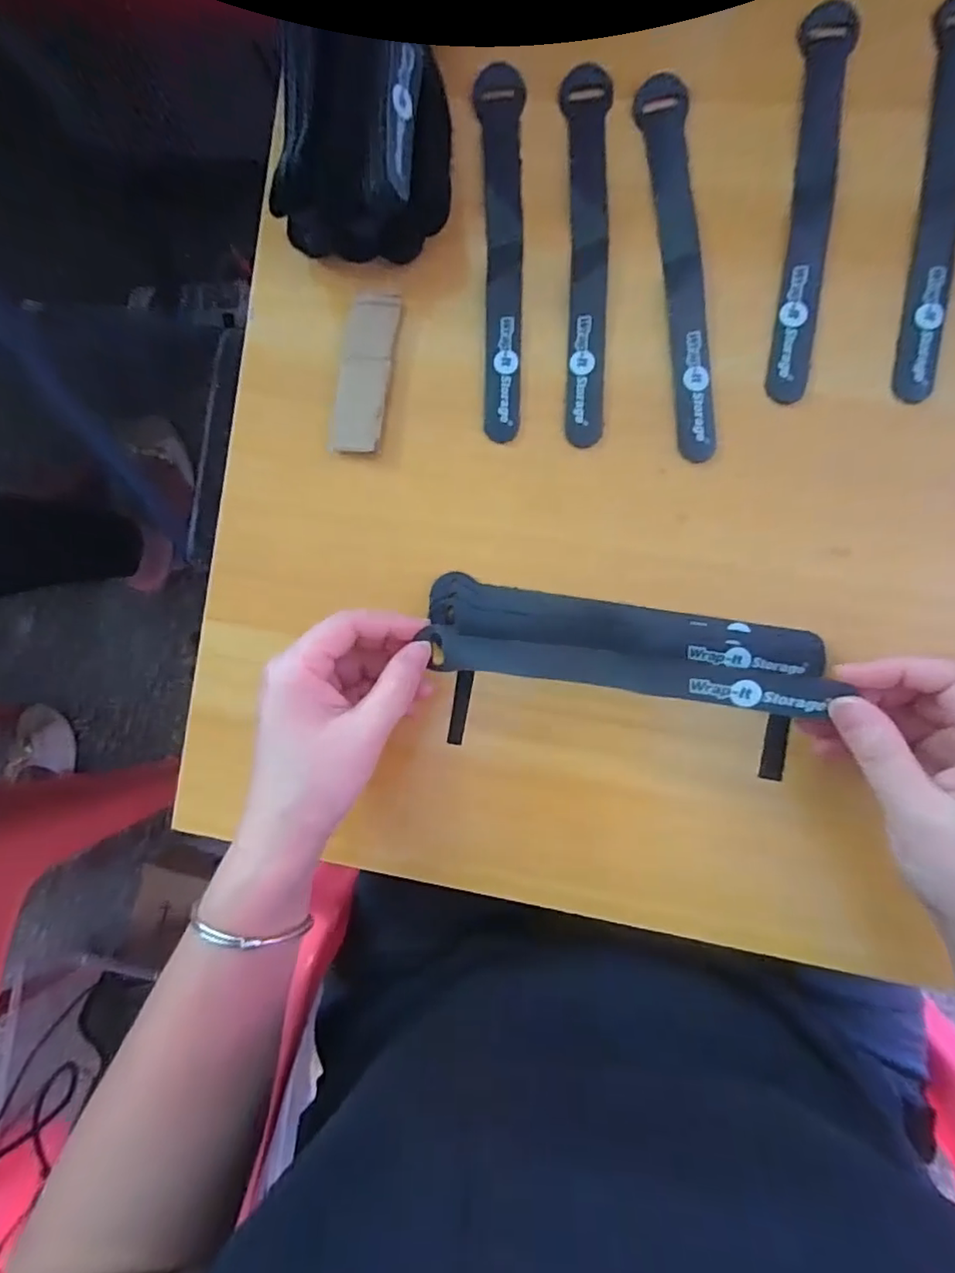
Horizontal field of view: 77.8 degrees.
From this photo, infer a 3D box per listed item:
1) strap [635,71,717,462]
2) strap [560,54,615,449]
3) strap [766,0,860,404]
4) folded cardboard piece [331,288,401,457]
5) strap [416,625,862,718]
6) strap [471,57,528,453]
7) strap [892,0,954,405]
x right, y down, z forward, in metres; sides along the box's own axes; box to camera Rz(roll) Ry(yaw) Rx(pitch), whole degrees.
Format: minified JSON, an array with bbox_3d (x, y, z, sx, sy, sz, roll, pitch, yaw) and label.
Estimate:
[{"bbox_3d":[0.108,-0.202,0.316,0.026,0.004,0.217,-3,86,7],"label":"strap"},{"bbox_3d":[0.060,-0.211,0.323,0.024,0.004,0.215,0,86,7],"label":"strap"},{"bbox_3d":[0.170,-0.225,0.304,0.024,0.004,0.212,9,87,10],"label":"strap"},{"bbox_3d":[-0.063,-0.149,0.332,0.028,0.008,0.091,9,88,7],"label":"folded cardboard piece"},{"bbox_3d":[0.068,0.017,0.284,0.184,0.022,0.018,7,87,16],"label":"strap"},{"bbox_3d":[0.015,-0.217,0.332,0.026,0.006,0.218,-2,86,7],"label":"strap"},{"bbox_3d":[0.232,-0.225,0.297,0.024,0.006,0.216,11,86,14],"label":"strap"}]

